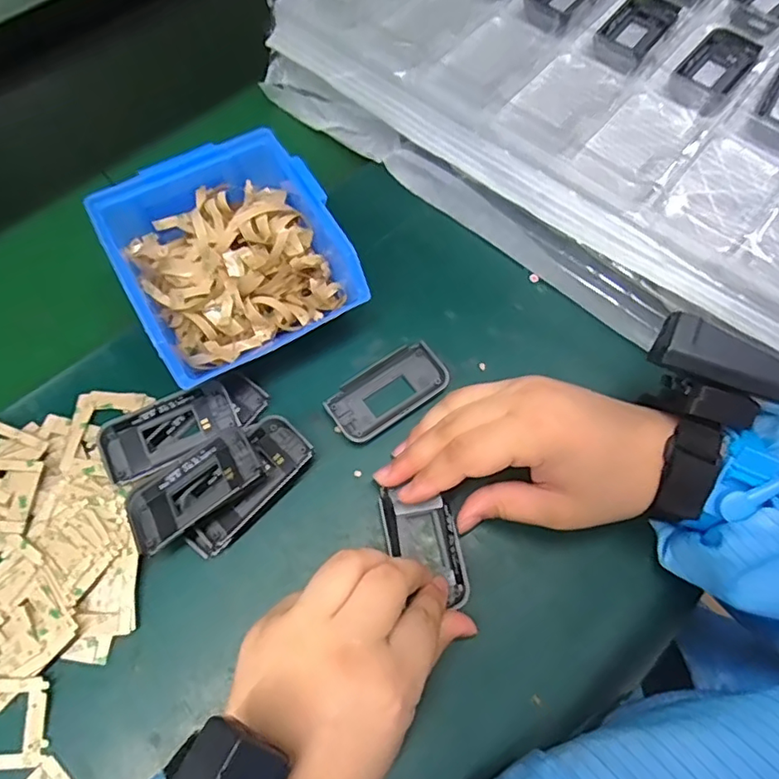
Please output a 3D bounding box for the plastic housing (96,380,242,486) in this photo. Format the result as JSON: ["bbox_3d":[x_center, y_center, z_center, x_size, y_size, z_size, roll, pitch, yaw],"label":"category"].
[{"bbox_3d":[-0.126,0.023,0.320,0.074,0.012,0.039,-21,67,-11],"label":"plastic housing"}]

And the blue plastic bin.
[{"bbox_3d":[-0.096,-0.083,0.337,0.123,0.052,0.138,-28,75,-13],"label":"blue plastic bin"}]

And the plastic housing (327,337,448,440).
[{"bbox_3d":[-0.001,0.000,0.345,0.076,0.009,0.038,-33,69,-16],"label":"plastic housing"}]

